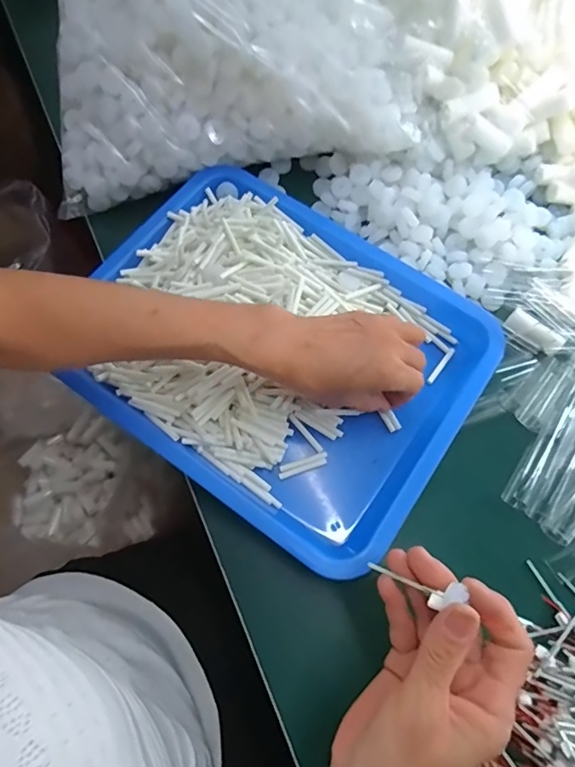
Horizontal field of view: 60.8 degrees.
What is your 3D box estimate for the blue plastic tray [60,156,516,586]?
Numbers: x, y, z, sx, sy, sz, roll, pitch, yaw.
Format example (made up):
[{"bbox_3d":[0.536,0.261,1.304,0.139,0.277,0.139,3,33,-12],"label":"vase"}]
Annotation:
[{"bbox_3d":[-0.008,-0.036,0.426,0.327,0.037,0.267,33,72,12],"label":"blue plastic tray"}]

